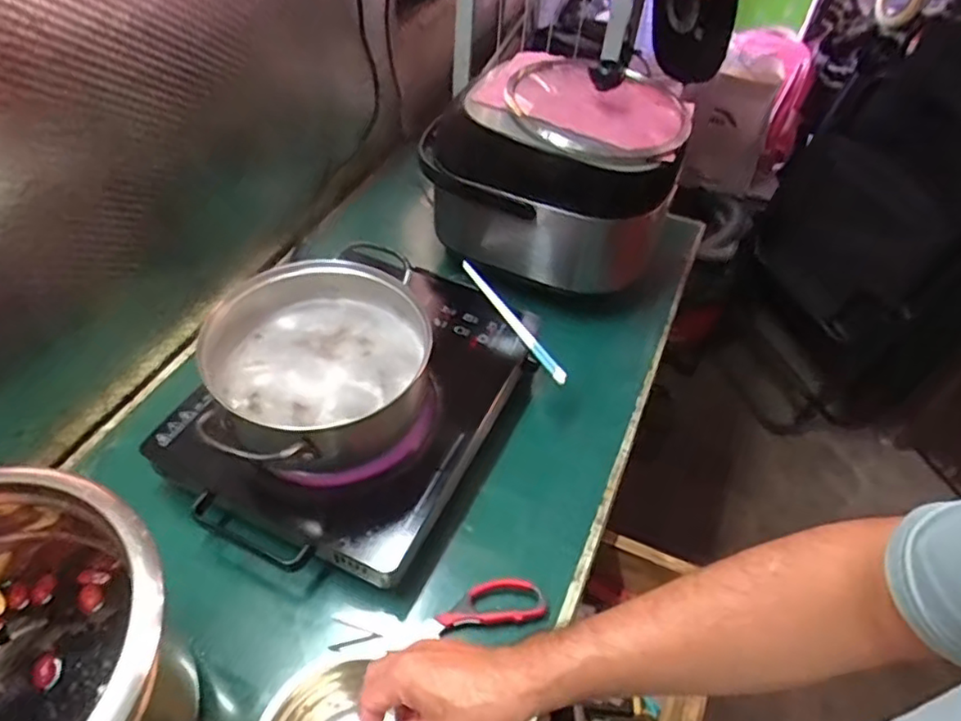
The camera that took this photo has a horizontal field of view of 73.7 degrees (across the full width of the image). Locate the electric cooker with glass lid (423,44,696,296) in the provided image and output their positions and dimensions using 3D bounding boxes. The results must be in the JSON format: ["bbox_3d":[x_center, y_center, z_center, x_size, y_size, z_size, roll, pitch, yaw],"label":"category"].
[{"bbox_3d":[0.108,-0.267,0.924,0.324,0.246,0.272,23,50,16],"label":"electric cooker with glass lid"}]

